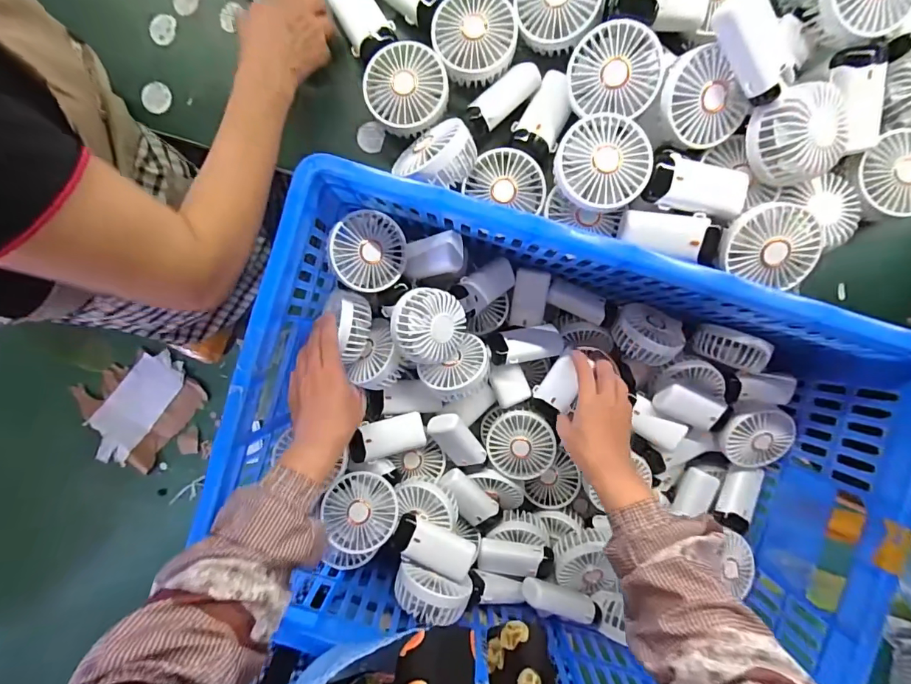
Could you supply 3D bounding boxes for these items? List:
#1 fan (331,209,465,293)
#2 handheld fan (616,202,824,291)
[{"bbox_3d":[-0.065,-0.109,0.490,0.137,0.051,0.083,-15,91,1],"label":"fan"},{"bbox_3d":[0.258,-0.103,0.428,0.181,0.042,0.069,12,91,0],"label":"handheld fan"}]

